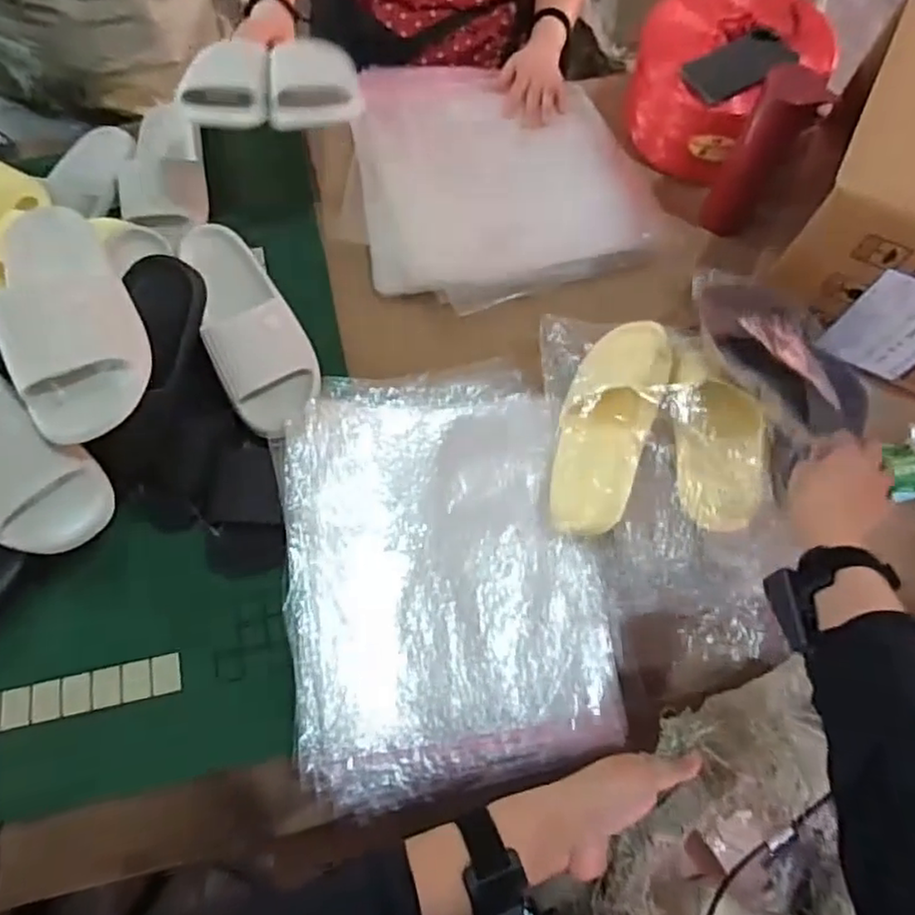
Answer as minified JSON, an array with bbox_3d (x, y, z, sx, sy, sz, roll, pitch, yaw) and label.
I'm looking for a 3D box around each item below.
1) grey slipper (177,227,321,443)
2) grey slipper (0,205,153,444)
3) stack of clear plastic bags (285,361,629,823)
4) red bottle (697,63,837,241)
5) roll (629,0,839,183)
[{"bbox_3d":[-0.235,-0.153,0.738,0.101,0.066,0.256,-21,84,-10],"label":"grey slipper"},{"bbox_3d":[-0.368,-0.140,0.621,0.108,0.069,0.235,-22,71,-11],"label":"grey slipper"},{"bbox_3d":[-0.023,0.109,0.718,0.334,0.054,0.470,-11,69,-6],"label":"stack of clear plastic bags"},{"bbox_3d":[0.383,-0.379,0.843,0.073,0.211,0.066,35,71,11],"label":"red bottle"},{"bbox_3d":[0.384,-0.547,0.952,0.258,0.145,0.232,-37,74,-15],"label":"roll"}]

